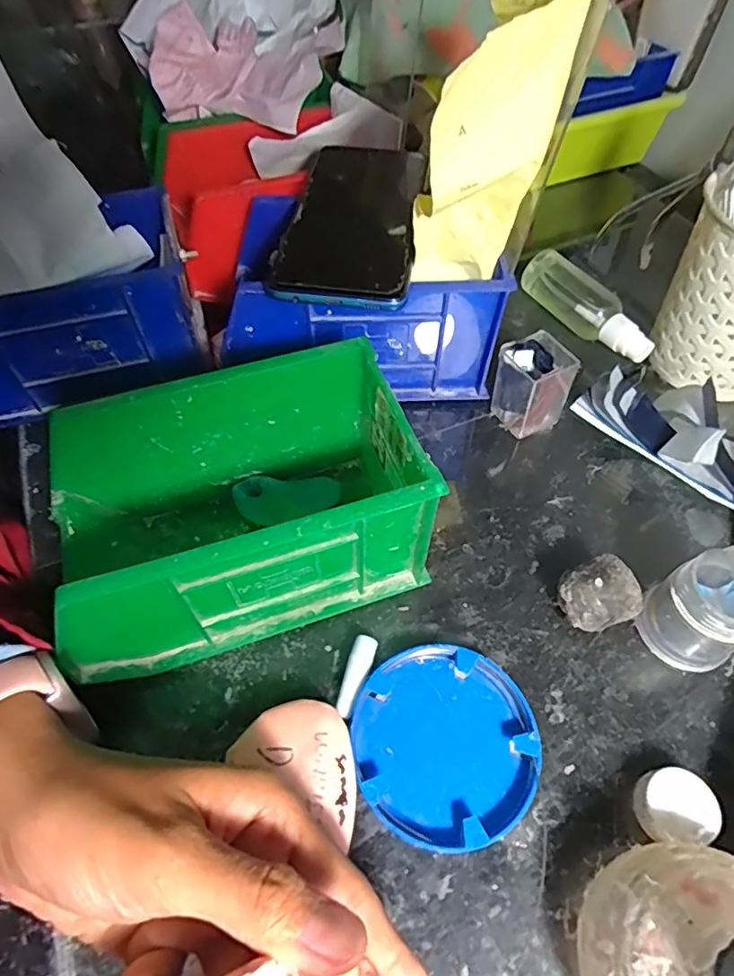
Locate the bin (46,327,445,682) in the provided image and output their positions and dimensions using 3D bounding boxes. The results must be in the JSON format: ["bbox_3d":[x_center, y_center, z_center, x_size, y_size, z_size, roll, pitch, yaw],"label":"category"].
[{"bbox_3d":[-0.062,0.013,0.266,0.162,0.092,0.096,-16,56,-10],"label":"bin"}]

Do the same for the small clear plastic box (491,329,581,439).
[{"bbox_3d":[0.100,-0.063,0.335,0.037,0.059,0.035,-21,57,-13],"label":"small clear plastic box"}]

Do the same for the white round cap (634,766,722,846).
[{"bbox_3d":[0.125,0.131,0.226,0.030,0.018,0.025,4,55,4],"label":"white round cap"}]

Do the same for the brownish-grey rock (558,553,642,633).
[{"bbox_3d":[0.111,0.056,0.269,0.031,0.033,0.029,-18,57,-11],"label":"brownish-grey rock"}]

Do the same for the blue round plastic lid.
[{"bbox_3d":[0.034,0.112,0.242,0.077,0.016,0.078,0,55,1],"label":"blue round plastic lid"}]

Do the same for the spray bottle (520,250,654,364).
[{"bbox_3d":[0.160,-0.129,0.397,0.032,0.025,0.112,-28,59,-17],"label":"spray bottle"}]

